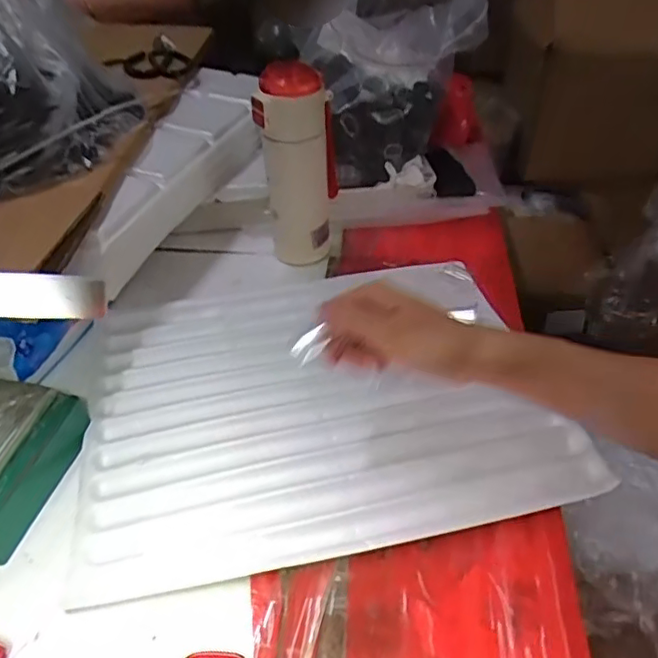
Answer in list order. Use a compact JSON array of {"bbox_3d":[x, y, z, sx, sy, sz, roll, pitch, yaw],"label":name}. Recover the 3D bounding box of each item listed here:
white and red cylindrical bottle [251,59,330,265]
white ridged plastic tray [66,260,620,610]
[{"bbox_3d":[-0.035,-0.170,0.623,0.065,0.194,0.056,2,41,3],"label":"white and red cylindrical bottle"},{"bbox_3d":[-0.013,0.047,0.522,0.374,0.032,0.325,-8,42,-8],"label":"white ridged plastic tray"}]

